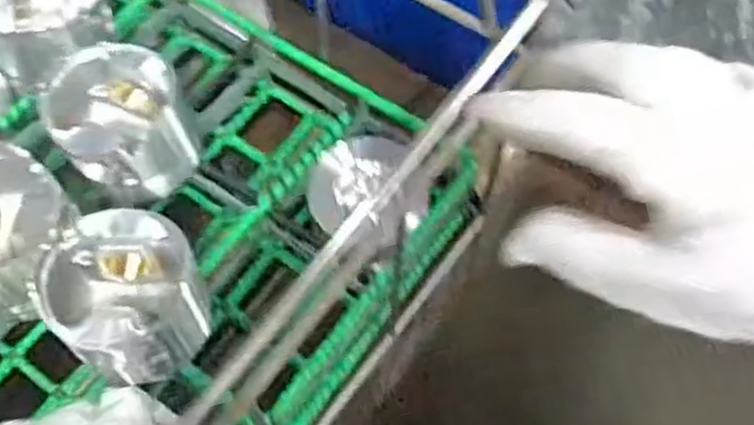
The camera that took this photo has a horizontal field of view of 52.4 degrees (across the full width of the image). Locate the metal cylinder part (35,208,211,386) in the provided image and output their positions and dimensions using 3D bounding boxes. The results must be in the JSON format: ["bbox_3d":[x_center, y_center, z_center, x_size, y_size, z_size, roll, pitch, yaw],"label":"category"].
[{"bbox_3d":[-0.192,0.066,0.600,0.107,0.110,0.100,-25,64,-12],"label":"metal cylinder part"}]

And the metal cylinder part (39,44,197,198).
[{"bbox_3d":[-0.223,-0.075,0.685,0.106,0.118,0.098,0,61,0],"label":"metal cylinder part"}]

